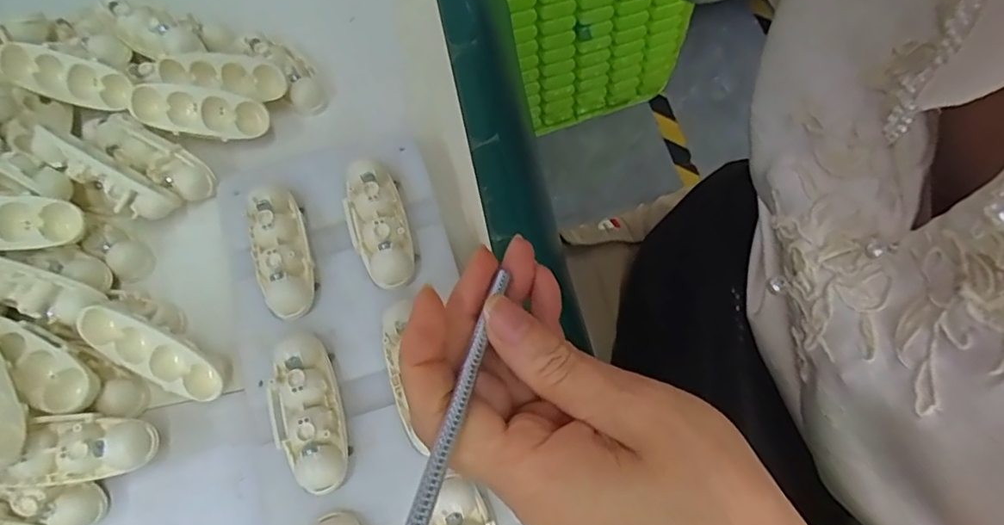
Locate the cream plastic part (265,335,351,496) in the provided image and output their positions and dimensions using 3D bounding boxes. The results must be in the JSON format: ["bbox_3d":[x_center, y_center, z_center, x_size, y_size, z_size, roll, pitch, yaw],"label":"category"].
[{"bbox_3d":[-0.079,0.060,0.226,0.026,0.014,0.061,-17,69,-7],"label":"cream plastic part"}]

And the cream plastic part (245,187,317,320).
[{"bbox_3d":[-0.099,-0.008,0.252,0.023,0.015,0.064,-16,69,-6],"label":"cream plastic part"}]

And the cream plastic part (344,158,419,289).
[{"bbox_3d":[-0.056,-0.018,0.257,0.026,0.016,0.060,-16,69,-6],"label":"cream plastic part"}]

